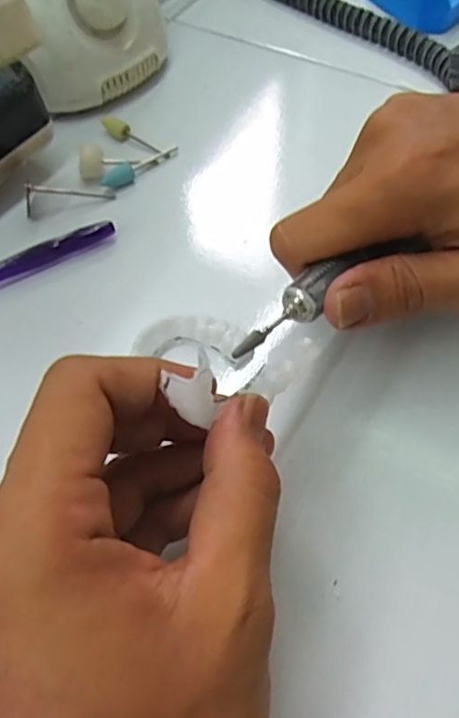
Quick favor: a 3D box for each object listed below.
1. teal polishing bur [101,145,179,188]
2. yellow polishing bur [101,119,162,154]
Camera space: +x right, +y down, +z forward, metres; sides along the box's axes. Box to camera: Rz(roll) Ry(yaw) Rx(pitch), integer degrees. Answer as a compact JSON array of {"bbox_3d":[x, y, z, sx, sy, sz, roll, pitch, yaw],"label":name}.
[{"bbox_3d":[-0.050,-0.111,0.313,0.049,0.009,0.009,-41,65,-20],"label":"teal polishing bur"},{"bbox_3d":[-0.059,-0.132,0.326,0.042,0.009,0.010,38,67,22],"label":"yellow polishing bur"}]

